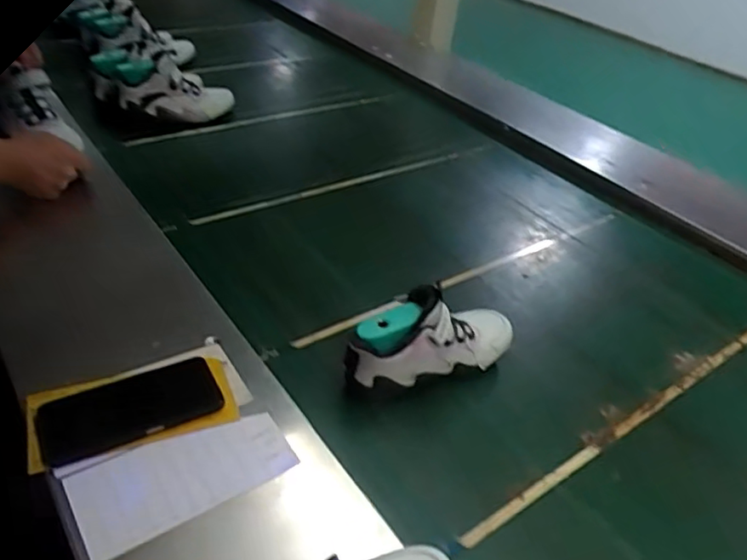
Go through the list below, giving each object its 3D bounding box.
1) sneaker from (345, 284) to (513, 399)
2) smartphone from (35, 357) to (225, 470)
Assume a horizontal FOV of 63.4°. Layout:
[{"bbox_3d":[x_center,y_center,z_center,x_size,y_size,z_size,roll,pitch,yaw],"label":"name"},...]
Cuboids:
[{"bbox_3d":[0.071,0.063,0.697,0.224,0.122,0.072,-20,44,-29],"label":"sneaker"},{"bbox_3d":[-0.246,0.132,0.616,0.169,0.012,0.075,-19,56,-21],"label":"smartphone"}]

